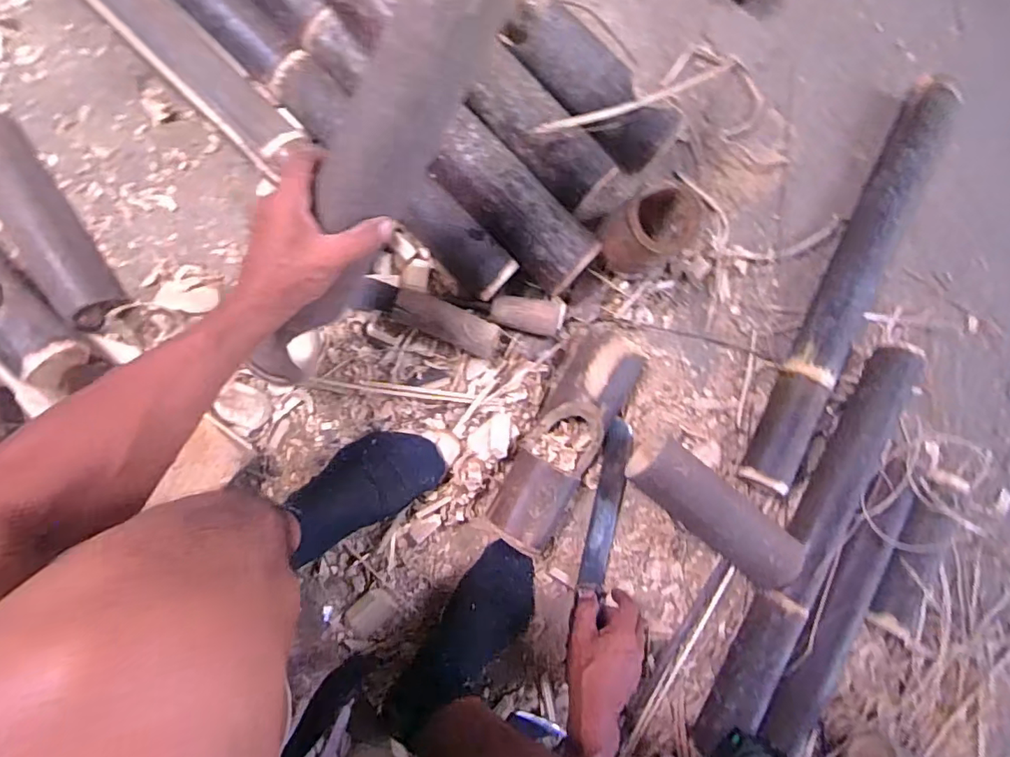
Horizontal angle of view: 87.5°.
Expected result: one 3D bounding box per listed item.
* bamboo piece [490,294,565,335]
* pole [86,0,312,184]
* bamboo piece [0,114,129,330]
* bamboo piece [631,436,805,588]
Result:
[{"bbox_3d":[0.032,-0.077,0.646,0.093,0.047,0.046,0,88,-8],"label":"bamboo piece"},{"bbox_3d":[-0.391,-0.395,0.595,0.427,0.062,0.075,44,83,-4],"label":"pole"},{"bbox_3d":[-0.520,-0.177,0.588,0.067,0.047,0.258,-31,92,-7],"label":"bamboo piece"},{"bbox_3d":[0.256,0.162,0.645,0.224,0.089,0.074,39,84,-5],"label":"bamboo piece"}]

